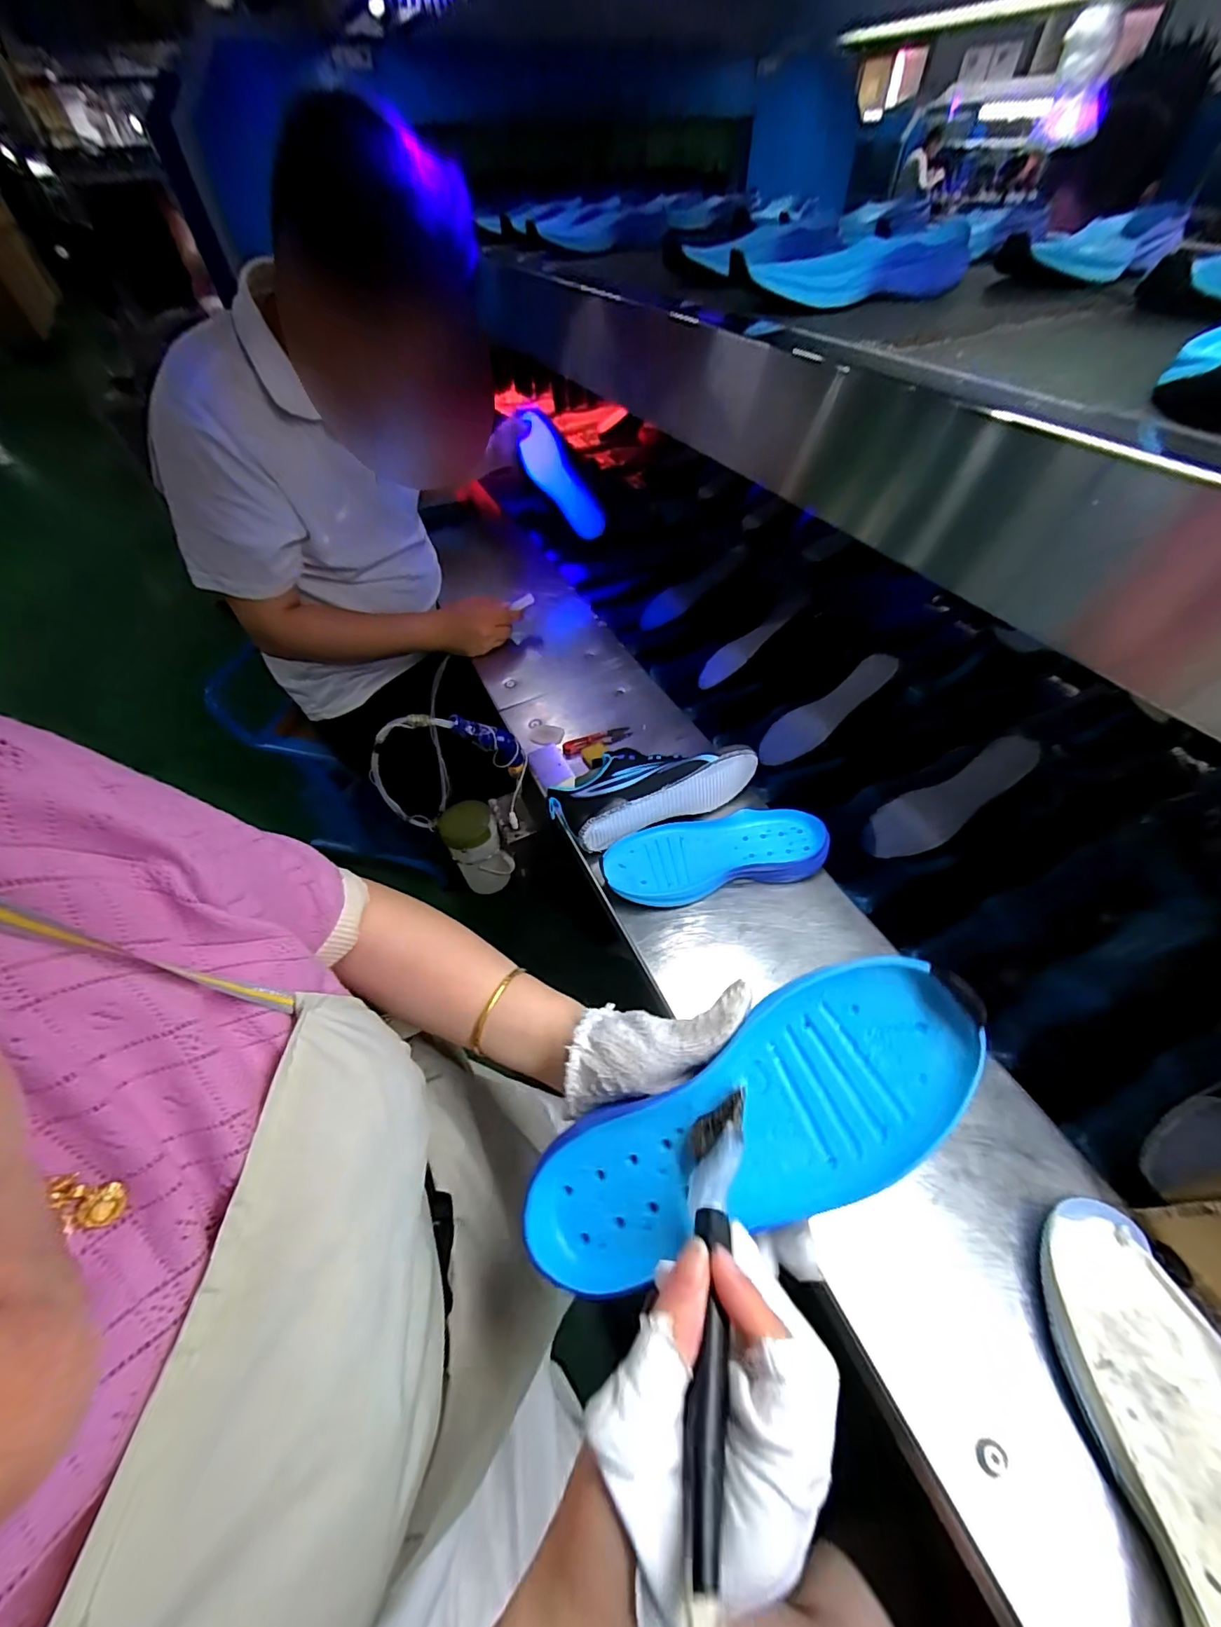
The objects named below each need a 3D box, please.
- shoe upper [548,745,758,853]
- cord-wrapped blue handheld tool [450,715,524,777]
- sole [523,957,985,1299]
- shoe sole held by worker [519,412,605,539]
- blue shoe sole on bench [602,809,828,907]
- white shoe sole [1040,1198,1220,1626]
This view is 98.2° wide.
[{"bbox_3d":[0.051,-0.035,0.642,0.239,0.097,0.097,-18,56,-13],"label":"shoe upper"},{"bbox_3d":[-0.143,-0.086,0.664,0.039,0.138,0.026,-44,62,3],"label":"cord-wrapped blue handheld tool"},{"bbox_3d":[0.068,0.161,0.272,0.238,0.031,0.090,-32,57,5],"label":"sole"},{"bbox_3d":[-0.094,-0.610,0.977,0.214,0.099,0.020,50,59,-17],"label":"shoe sole held by worker"},{"bbox_3d":[0.116,0.047,0.596,0.248,0.035,0.099,-8,54,-6],"label":"blue shoe sole on bench"},{"bbox_3d":[0.348,0.402,0.306,0.105,0.051,0.284,2,54,2],"label":"white shoe sole"}]

